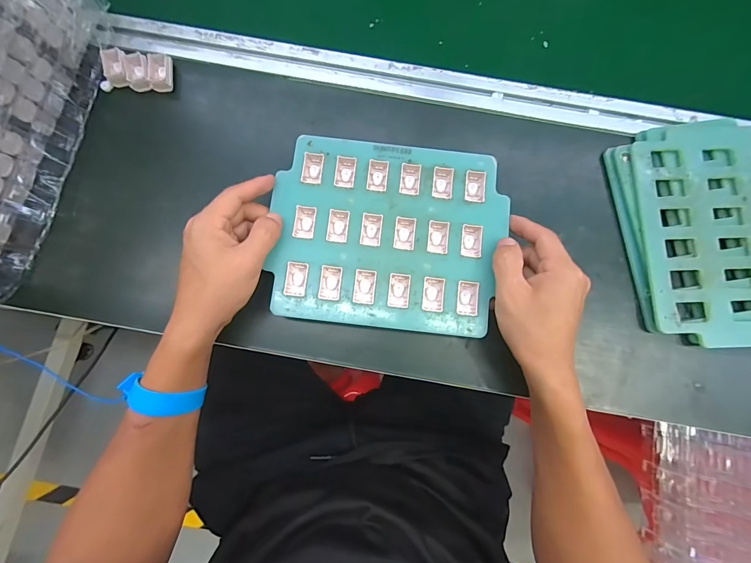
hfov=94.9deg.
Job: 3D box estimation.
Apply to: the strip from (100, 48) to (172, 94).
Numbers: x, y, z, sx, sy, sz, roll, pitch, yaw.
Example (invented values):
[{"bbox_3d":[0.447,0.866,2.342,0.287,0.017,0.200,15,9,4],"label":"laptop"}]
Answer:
[{"bbox_3d":[-0.256,-0.226,0.371,0.072,0.013,0.041,3,80,-1],"label":"strip"}]

